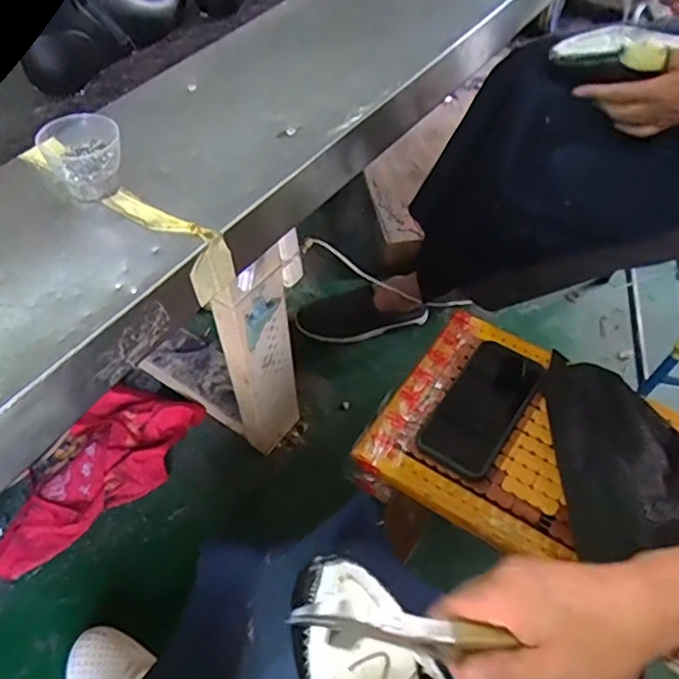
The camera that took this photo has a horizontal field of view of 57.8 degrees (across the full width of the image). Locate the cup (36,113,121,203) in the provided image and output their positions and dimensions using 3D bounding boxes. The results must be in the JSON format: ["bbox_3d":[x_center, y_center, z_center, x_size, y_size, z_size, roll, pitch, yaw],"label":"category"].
[{"bbox_3d":[-0.217,-0.153,0.529,0.063,0.062,0.053,-19,55,-14],"label":"cup"}]

